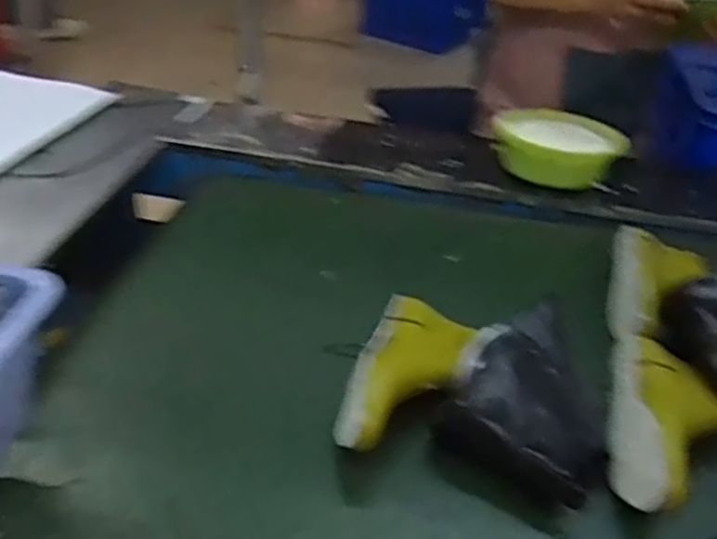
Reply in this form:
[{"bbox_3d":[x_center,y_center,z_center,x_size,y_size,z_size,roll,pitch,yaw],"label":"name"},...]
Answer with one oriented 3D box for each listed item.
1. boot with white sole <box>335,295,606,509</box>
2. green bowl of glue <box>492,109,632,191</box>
[{"bbox_3d":[0.125,0.120,0.741,0.242,0.078,0.219,10,35,9],"label":"boot with white sole"},{"bbox_3d":[0.310,-0.189,1.168,0.192,0.093,0.200,2,34,-2],"label":"green bowl of glue"}]

